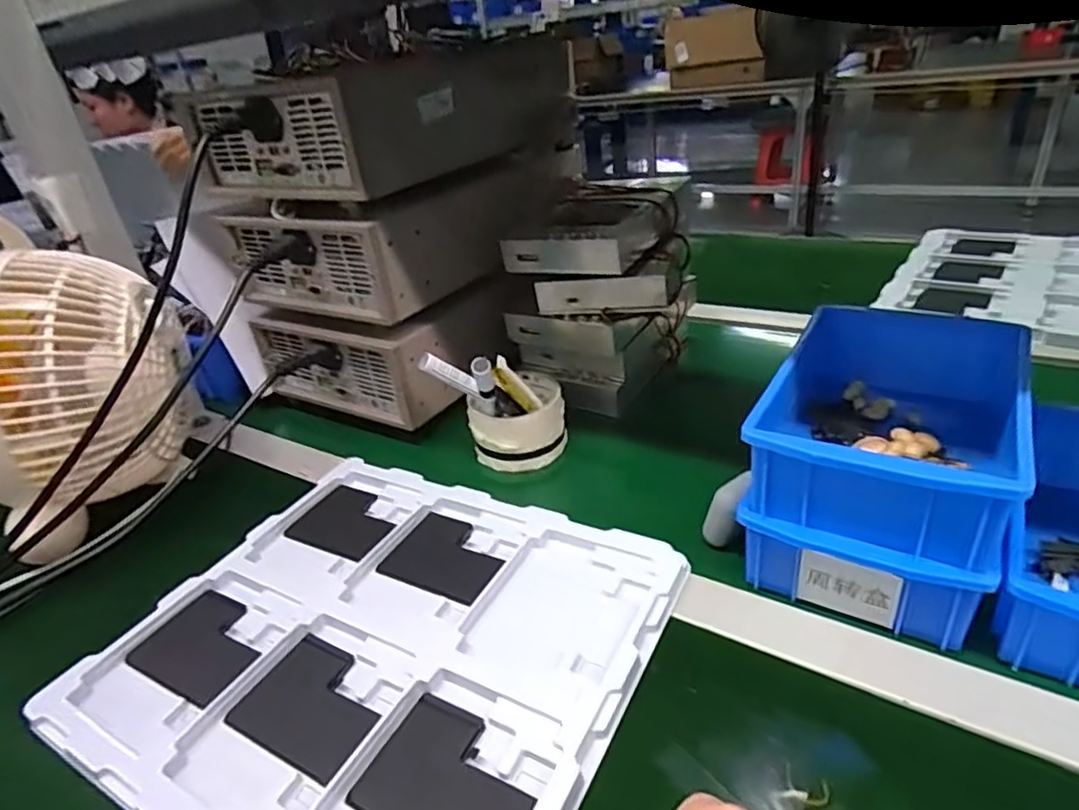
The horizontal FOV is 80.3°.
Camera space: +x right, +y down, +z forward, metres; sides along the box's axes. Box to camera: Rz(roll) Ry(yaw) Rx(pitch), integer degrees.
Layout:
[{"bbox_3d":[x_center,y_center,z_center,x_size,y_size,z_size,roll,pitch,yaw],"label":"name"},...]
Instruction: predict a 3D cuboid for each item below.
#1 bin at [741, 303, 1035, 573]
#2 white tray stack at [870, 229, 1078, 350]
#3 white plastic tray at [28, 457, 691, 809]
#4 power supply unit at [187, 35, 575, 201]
[{"bbox_3d":[0.219,0.004,0.402,0.125,0.059,0.191,11,35,30],"label":"bin"},{"bbox_3d":[0.581,-0.147,0.748,0.276,0.023,0.323,17,38,36],"label":"white tray stack"},{"bbox_3d":[-0.100,0.142,0.402,0.306,0.020,0.270,14,36,28],"label":"white plastic tray"},{"bbox_3d":[-0.135,-0.288,0.625,0.207,0.091,0.326,13,36,31],"label":"power supply unit"}]

